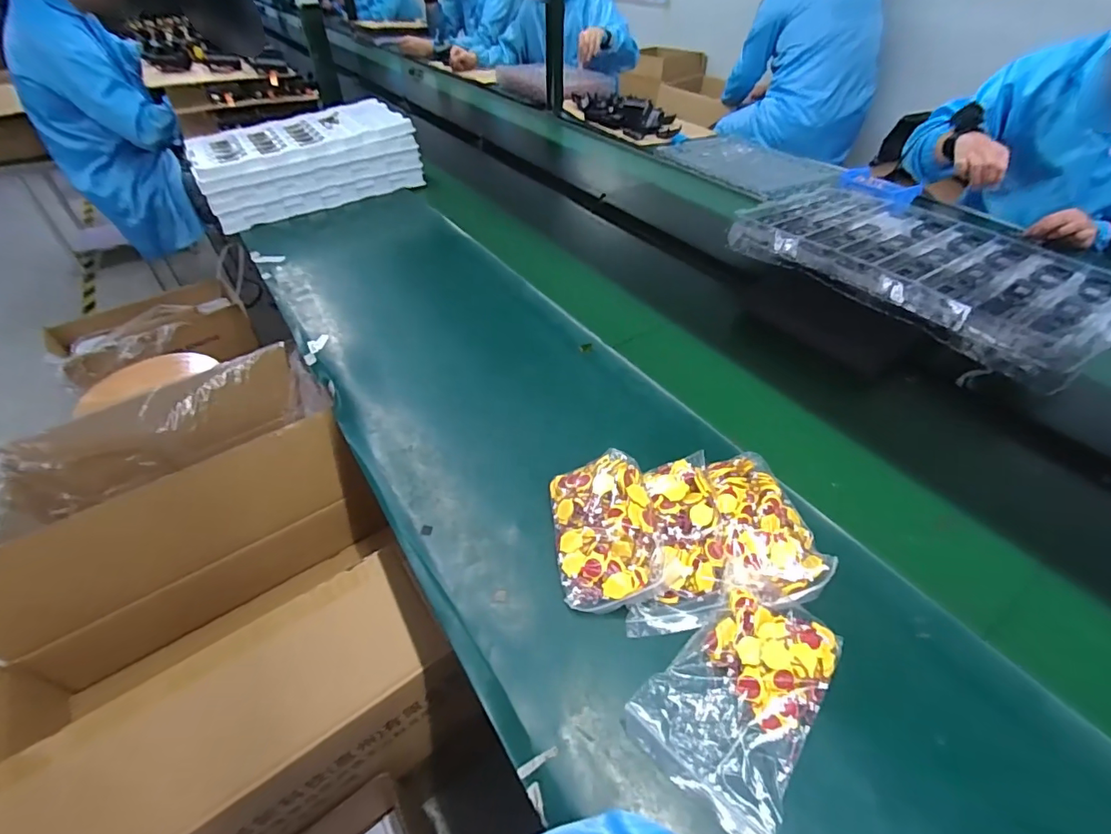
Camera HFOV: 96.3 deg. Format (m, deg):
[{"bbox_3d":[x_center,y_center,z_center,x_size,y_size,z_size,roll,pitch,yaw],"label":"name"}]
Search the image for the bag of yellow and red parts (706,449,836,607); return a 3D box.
[{"bbox_3d":[0.200,0.100,0.474,0.089,0.029,0.154,1,44,2],"label":"bag of yellow and red parts"}]

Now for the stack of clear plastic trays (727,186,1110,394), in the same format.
[{"bbox_3d":[0.590,-0.273,0.807,0.348,0.056,0.535,-28,50,-25],"label":"stack of clear plastic trays"}]

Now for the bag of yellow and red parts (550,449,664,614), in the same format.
[{"bbox_3d":[0.047,0.105,0.467,0.092,0.061,0.139,-4,45,-2],"label":"bag of yellow and red parts"}]

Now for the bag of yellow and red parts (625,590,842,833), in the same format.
[{"bbox_3d":[0.143,0.206,0.377,0.108,0.027,0.158,32,53,29],"label":"bag of yellow and red parts"}]

